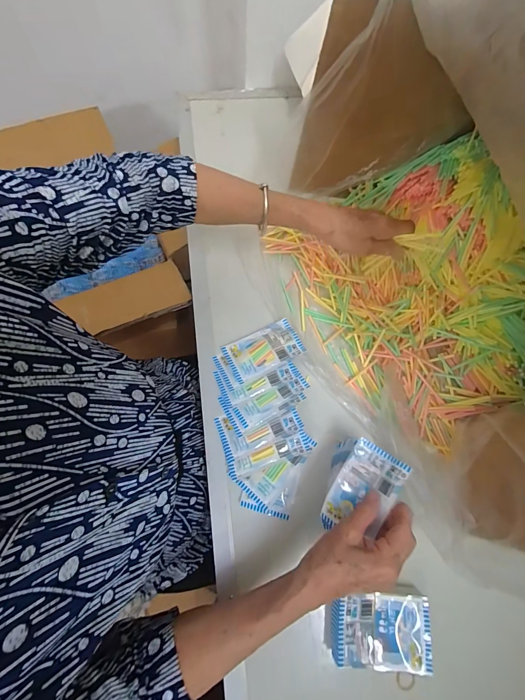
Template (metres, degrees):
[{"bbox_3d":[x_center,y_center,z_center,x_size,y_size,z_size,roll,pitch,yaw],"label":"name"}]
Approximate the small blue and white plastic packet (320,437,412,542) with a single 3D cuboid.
[{"bbox_3d":[0.107,0.153,0.358,0.072,0.031,0.100,30,74,10],"label":"small blue and white plastic packet"}]

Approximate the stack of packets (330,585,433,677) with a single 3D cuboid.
[{"bbox_3d":[0.133,0.312,0.361,0.108,0.027,0.071,4,72,-2],"label":"stack of packets"}]

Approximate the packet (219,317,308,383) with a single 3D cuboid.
[{"bbox_3d":[0.001,-0.001,0.453,0.105,0.011,0.062,-25,76,-11],"label":"packet"}]

